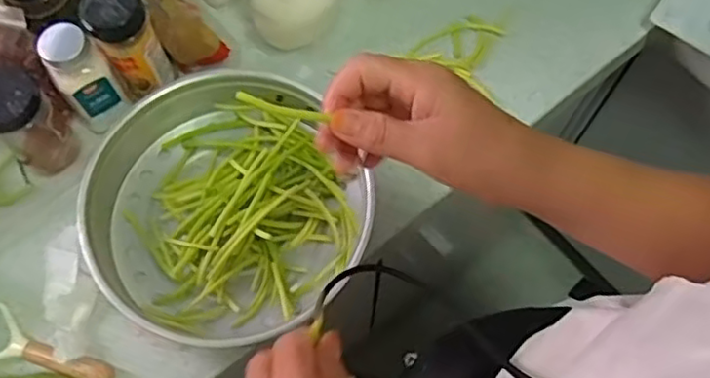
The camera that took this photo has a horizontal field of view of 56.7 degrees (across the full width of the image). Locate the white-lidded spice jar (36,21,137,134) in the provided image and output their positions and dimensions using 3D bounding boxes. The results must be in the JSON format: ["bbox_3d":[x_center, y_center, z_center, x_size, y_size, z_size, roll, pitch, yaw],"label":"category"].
[{"bbox_3d":[-0.256,-0.104,0.632,0.051,0.112,0.047,0,68,1],"label":"white-lidded spice jar"}]

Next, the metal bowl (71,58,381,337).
[{"bbox_3d":[-0.115,0.014,0.612,0.244,0.064,0.249,0,68,1],"label":"metal bowl"}]

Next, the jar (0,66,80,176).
[{"bbox_3d":[-0.308,-0.062,0.616,0.052,0.118,0.057,40,73,15],"label":"jar"}]

